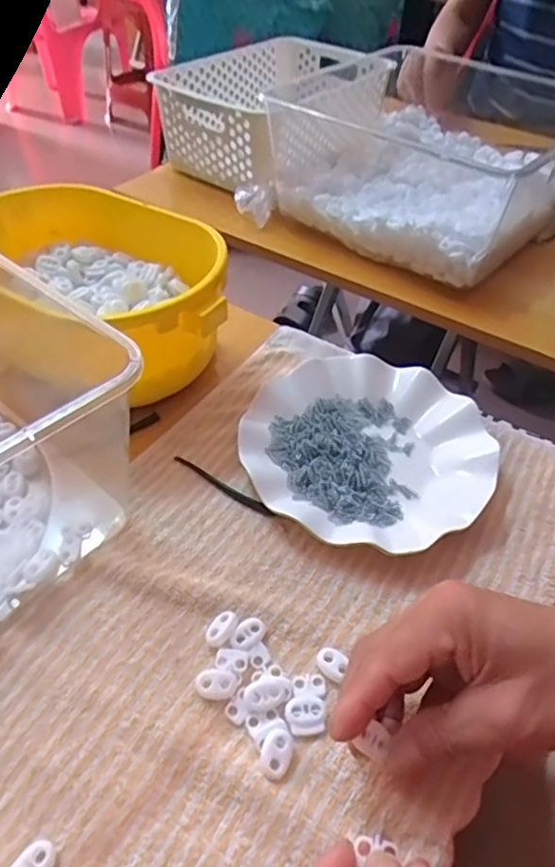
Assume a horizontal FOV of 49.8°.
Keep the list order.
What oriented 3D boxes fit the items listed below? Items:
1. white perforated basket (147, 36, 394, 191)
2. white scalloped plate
[{"bbox_3d":[0.001,-0.447,0.822,0.218,0.097,0.315,29,51,24],"label":"white perforated basket"},{"bbox_3d":[0.066,0.008,0.446,0.178,0.022,0.178,1,45,-1],"label":"white scalloped plate"}]

